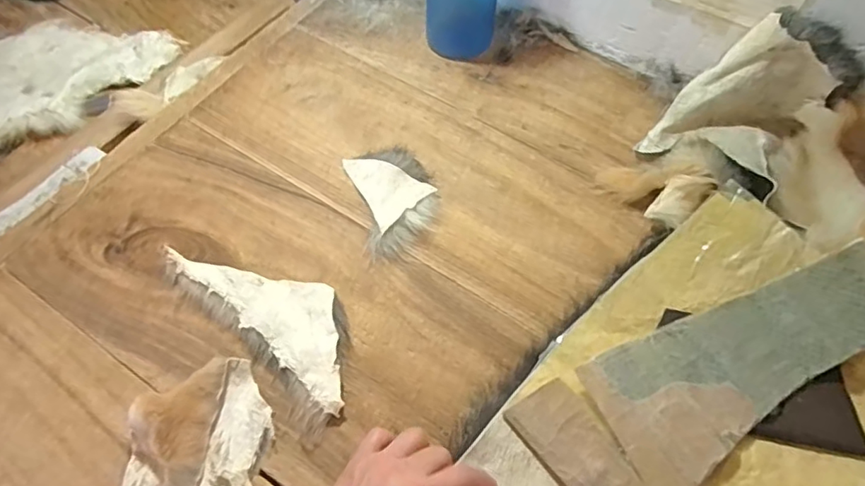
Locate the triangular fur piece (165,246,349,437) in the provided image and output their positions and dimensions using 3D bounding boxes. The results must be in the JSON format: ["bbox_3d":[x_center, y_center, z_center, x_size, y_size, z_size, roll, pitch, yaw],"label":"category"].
[{"bbox_3d":[-0.139,0.060,0.491,0.212,0.014,0.087,38,68,22],"label":"triangular fur piece"}]

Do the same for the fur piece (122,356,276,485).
[{"bbox_3d":[-0.180,0.161,0.417,0.100,0.032,0.148,-3,60,1],"label":"fur piece"}]

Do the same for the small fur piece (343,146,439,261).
[{"bbox_3d":[-0.037,-0.048,0.553,0.079,0.022,0.119,-16,60,-7],"label":"small fur piece"}]

